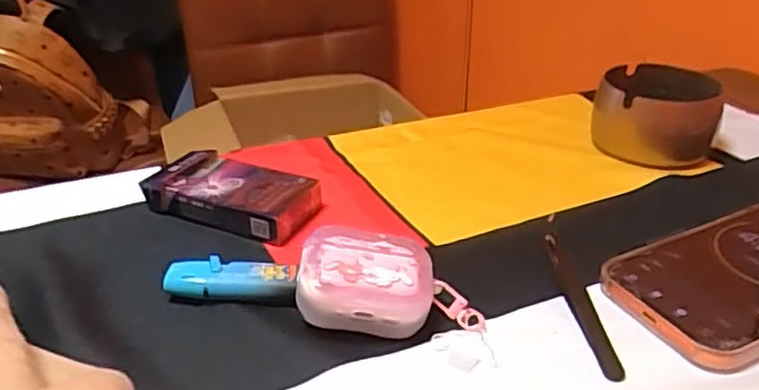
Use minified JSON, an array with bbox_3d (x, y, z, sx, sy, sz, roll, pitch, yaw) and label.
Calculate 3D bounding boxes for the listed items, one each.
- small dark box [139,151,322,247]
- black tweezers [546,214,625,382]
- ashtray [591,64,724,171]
[{"bbox_3d":[-0.091,-0.001,0.417,0.106,0.025,0.050,13,33,24],"label":"small dark box"},{"bbox_3d":[0.103,0.046,0.354,0.016,0.014,0.133,-3,30,-2],"label":"black tweezers"},{"bbox_3d":[0.201,-0.060,0.490,0.085,0.046,0.086,11,32,18],"label":"ashtray"}]

